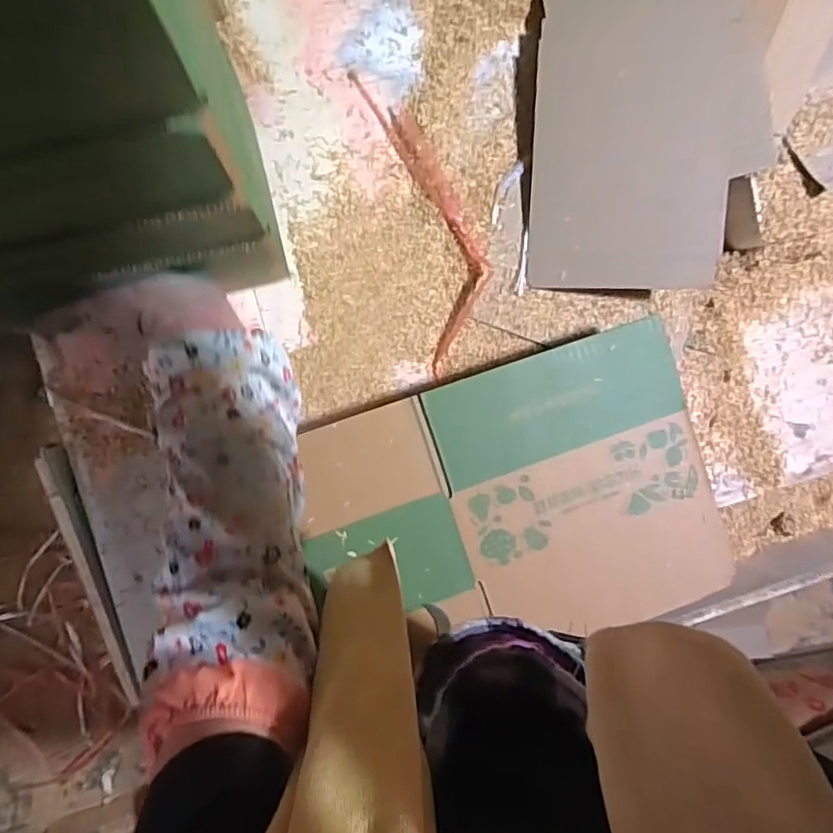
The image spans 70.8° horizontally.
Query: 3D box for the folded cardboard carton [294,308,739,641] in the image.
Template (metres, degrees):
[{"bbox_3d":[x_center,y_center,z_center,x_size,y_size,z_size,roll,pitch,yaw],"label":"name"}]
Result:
[{"bbox_3d":[0.098,0.088,0.550,0.369,0.016,0.264,-18,95,-6],"label":"folded cardboard carton"}]

